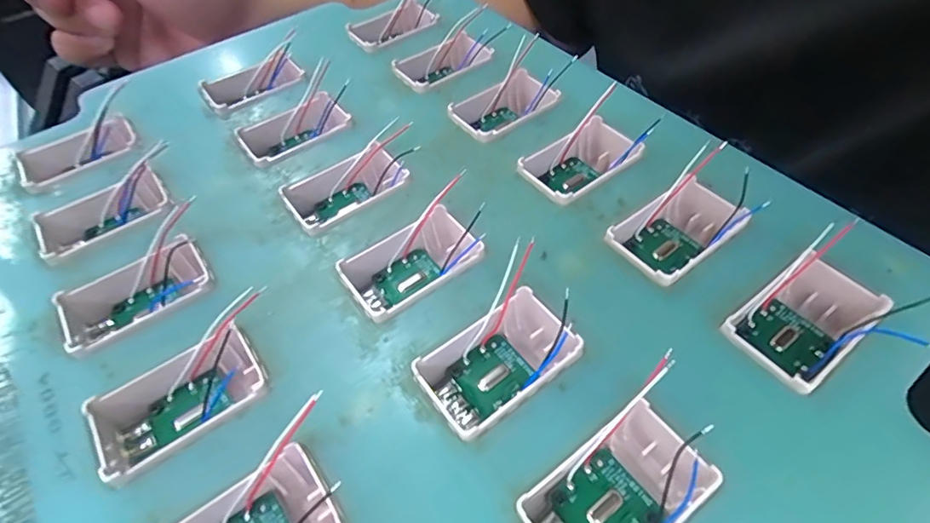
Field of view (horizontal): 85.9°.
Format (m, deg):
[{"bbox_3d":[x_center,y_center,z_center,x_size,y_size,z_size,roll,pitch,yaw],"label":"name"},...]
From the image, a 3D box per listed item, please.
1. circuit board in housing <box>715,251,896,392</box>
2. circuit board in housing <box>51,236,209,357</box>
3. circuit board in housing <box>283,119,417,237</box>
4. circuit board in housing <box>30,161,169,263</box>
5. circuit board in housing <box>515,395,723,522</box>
[{"bbox_3d":[0.071,0.013,0.106,0.033,0.010,0.019,-31,55,-21],"label":"circuit board in housing"},{"bbox_3d":[-0.077,0.010,0.118,0.033,0.014,0.019,-32,56,-21],"label":"circuit board in housing"},{"bbox_3d":[-0.029,-0.019,0.138,0.037,0.013,0.020,-31,55,-20],"label":"circuit board in housing"},{"bbox_3d":[-0.094,-0.010,0.134,0.031,0.013,0.018,-35,57,-23],"label":"circuit board in housing"},{"bbox_3d":[0.026,0.041,0.088,0.031,0.011,0.019,-31,55,-20],"label":"circuit board in housing"}]

